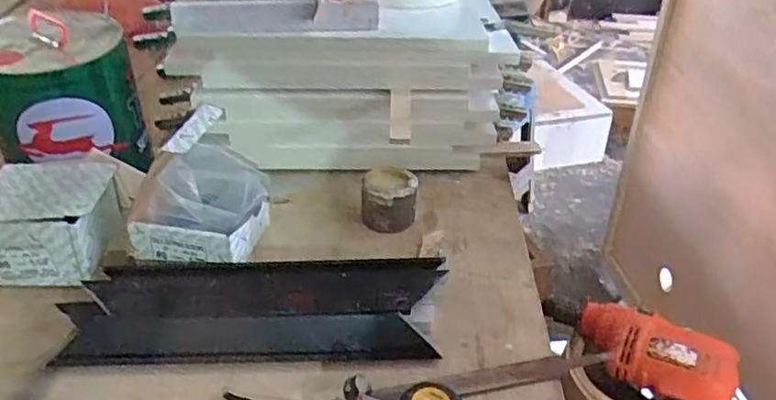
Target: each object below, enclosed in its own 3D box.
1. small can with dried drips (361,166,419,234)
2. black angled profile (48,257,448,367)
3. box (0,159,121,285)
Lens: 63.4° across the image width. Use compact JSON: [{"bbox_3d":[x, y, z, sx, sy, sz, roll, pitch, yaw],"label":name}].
[{"bbox_3d":[0.003,0.000,0.837,0.071,0.067,0.062,7,33,8],"label":"small can with dried drips"},{"bbox_3d":[-0.137,0.112,0.672,0.378,0.048,0.122,1,33,-3],"label":"black angled profile"},{"bbox_3d":[-0.391,0.023,0.743,0.125,0.102,0.142,-5,34,-12],"label":"box"}]

